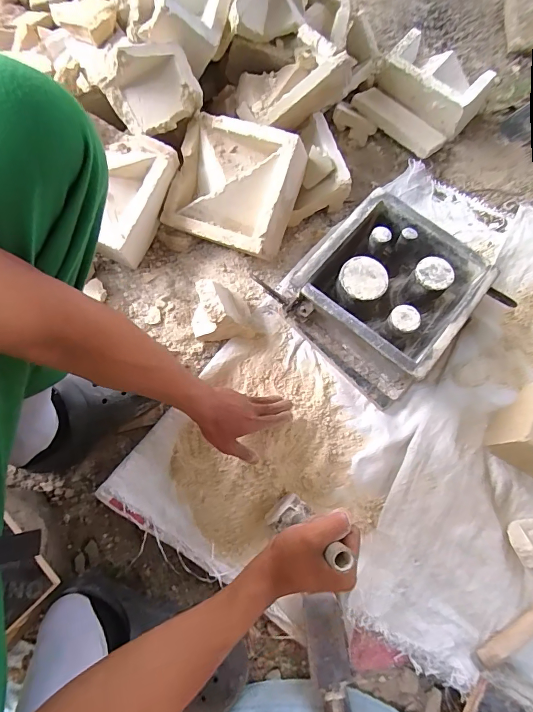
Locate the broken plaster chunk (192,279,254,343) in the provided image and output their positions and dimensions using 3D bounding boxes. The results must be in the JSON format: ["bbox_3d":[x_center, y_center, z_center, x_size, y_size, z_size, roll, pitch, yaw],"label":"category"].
[{"bbox_3d":[-0.078,-0.076,0.654,0.100,0.080,0.079,-8,71,-3],"label":"broken plaster chunk"}]

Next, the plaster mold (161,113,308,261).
[{"bbox_3d":[-0.058,-0.301,0.694,0.205,0.069,0.201,21,99,11],"label":"plaster mold"}]

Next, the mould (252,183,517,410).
[{"bbox_3d":[0.188,-0.111,0.654,0.296,0.118,0.262,43,76,13],"label":"mould"}]

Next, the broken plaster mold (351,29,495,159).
[{"bbox_3d":[0.322,-0.552,0.822,0.212,0.094,0.197,42,76,13],"label":"broken plaster mold"}]

